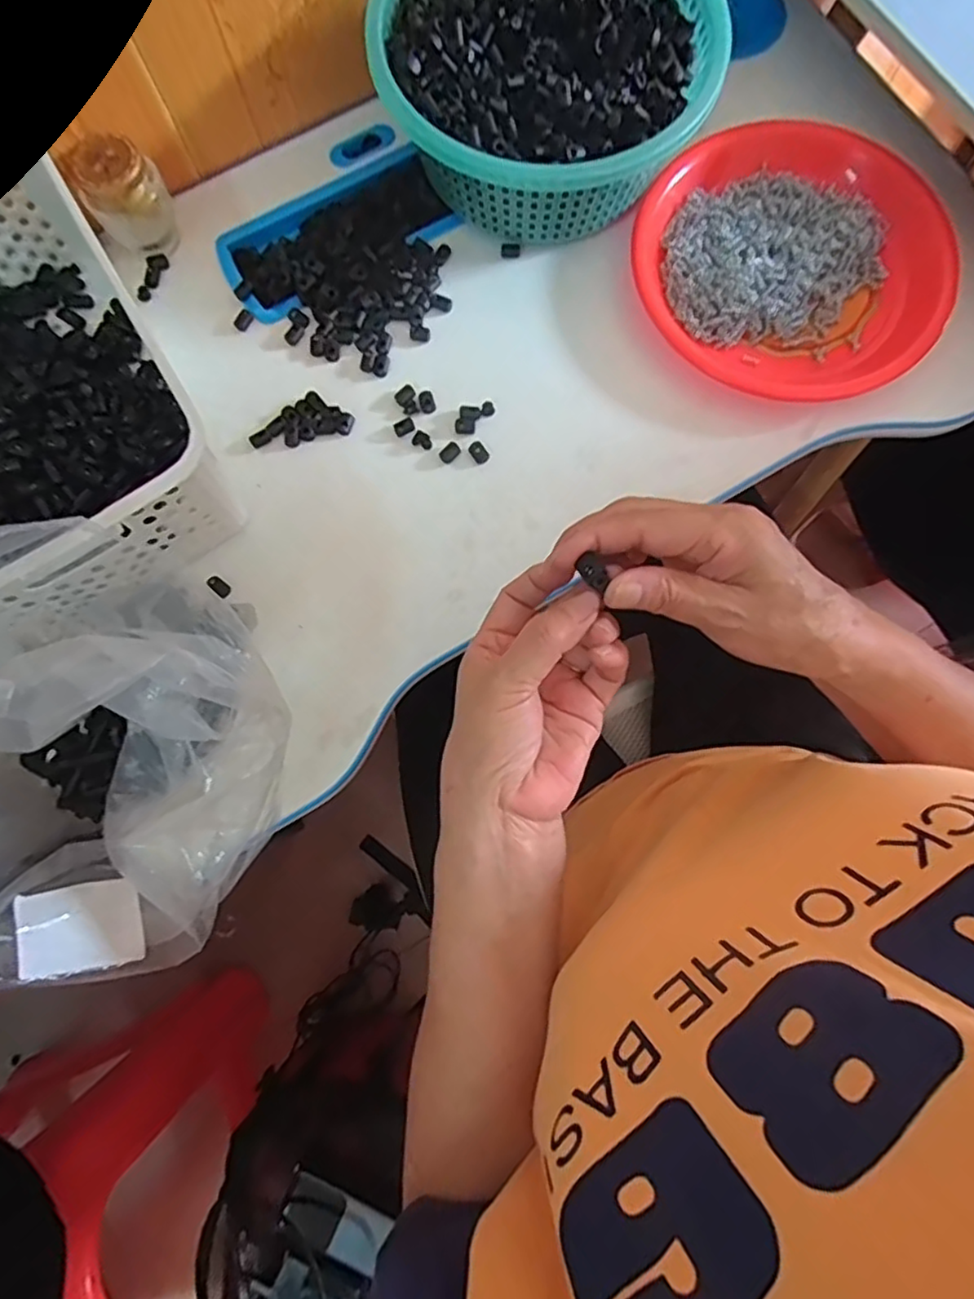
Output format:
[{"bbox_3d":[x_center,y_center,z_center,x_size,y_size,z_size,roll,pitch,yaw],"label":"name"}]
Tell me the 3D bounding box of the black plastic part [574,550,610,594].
[{"bbox_3d":[0.048,-0.034,0.285,0.009,0.007,0.019,-43,81,-7],"label":"black plastic part"}]

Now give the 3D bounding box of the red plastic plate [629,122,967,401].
[{"bbox_3d":[0.222,-0.287,0.468,0.221,0.025,0.220,0,79,1],"label":"red plastic plate"}]

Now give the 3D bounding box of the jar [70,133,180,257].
[{"bbox_3d":[-0.269,-0.337,0.477,0.050,0.061,0.050,0,79,1],"label":"jar"}]

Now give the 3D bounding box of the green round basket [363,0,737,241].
[{"bbox_3d":[0.035,-0.415,0.466,0.235,0.080,0.218,0,79,1],"label":"green round basket"}]

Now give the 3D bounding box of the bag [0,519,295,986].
[{"bbox_3d":[-0.213,0.062,0.316,0.168,0.186,0.212,39,82,8],"label":"bag"}]

